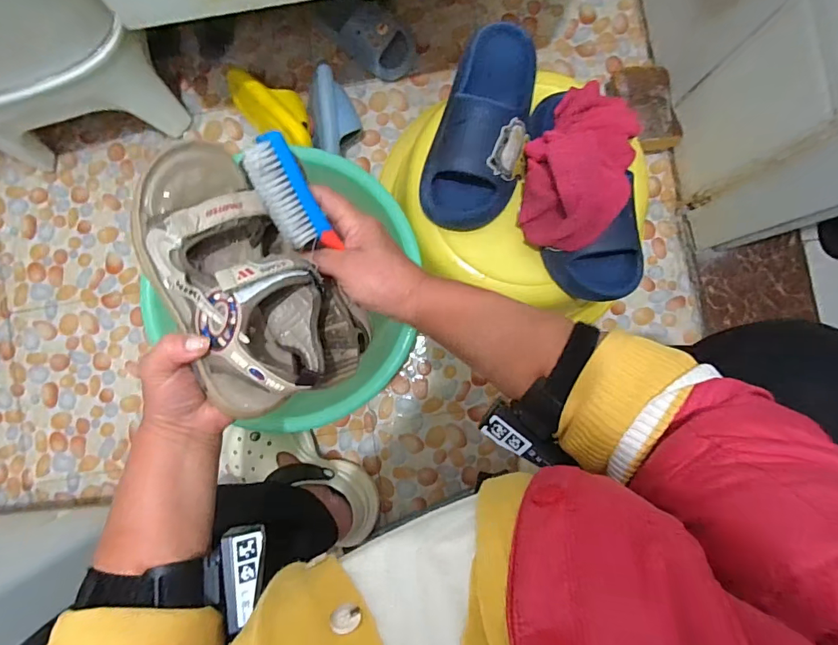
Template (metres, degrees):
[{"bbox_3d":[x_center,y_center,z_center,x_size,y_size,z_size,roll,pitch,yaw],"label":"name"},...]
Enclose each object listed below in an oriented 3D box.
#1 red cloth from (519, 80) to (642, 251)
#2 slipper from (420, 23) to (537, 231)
[{"bbox_3d":[0.190,-0.196,0.529,0.123,0.094,0.204,27,89,1],"label":"red cloth"},{"bbox_3d":[0.086,-0.252,0.555,0.122,0.069,0.263,19,88,1],"label":"slipper"}]

